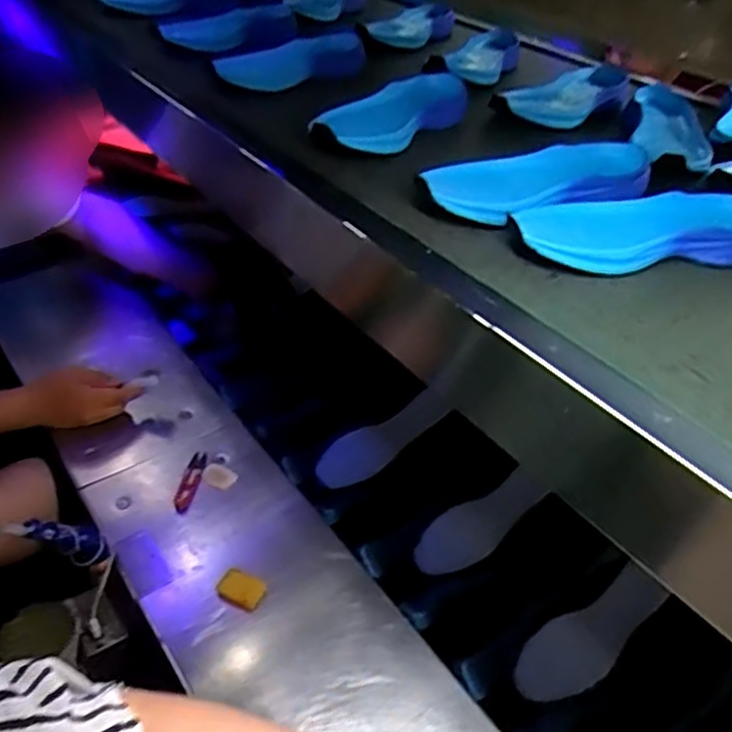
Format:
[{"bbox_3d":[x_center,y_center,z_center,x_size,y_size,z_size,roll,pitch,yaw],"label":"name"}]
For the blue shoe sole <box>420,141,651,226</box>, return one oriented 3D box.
[{"bbox_3d":[0.171,-0.185,0.682,0.255,0.039,0.109,-17,42,-29],"label":"blue shoe sole"}]

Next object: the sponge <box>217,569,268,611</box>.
[{"bbox_3d":[-0.144,0.260,0.783,0.052,0.013,0.036,16,37,12],"label":"sponge"}]

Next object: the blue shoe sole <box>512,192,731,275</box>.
[{"bbox_3d":[0.258,-0.129,0.630,0.255,0.034,0.092,-4,38,-15],"label":"blue shoe sole"}]

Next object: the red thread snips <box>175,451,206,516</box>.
[{"bbox_3d":[-0.235,0.155,0.908,0.023,0.009,0.100,8,36,2],"label":"red thread snips"}]

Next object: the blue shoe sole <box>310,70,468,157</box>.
[{"bbox_3d":[0.037,-0.306,0.817,0.094,0.035,0.262,30,42,28],"label":"blue shoe sole"}]

